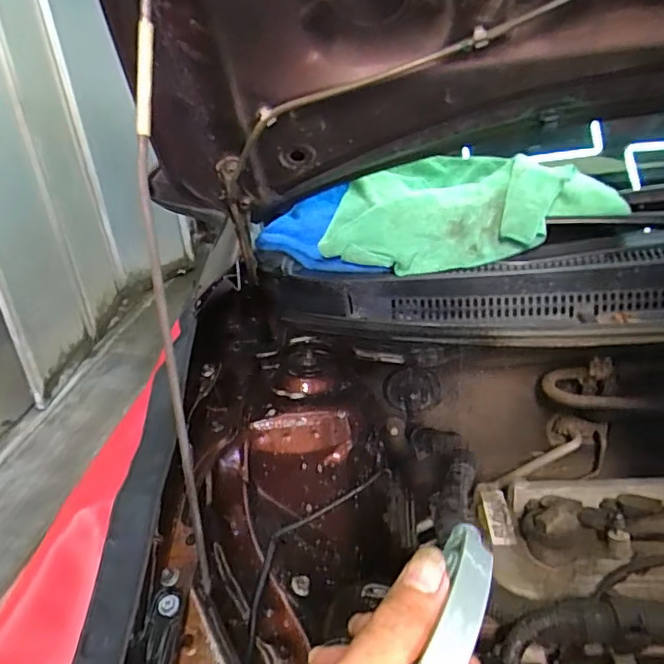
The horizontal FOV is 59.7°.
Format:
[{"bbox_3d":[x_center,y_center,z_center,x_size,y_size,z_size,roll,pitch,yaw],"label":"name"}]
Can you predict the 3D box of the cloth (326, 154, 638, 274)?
[{"bbox_3d":[0.168,-0.155,0.755,0.356,0.100,0.177,-2,25,10],"label":"cloth"}]

